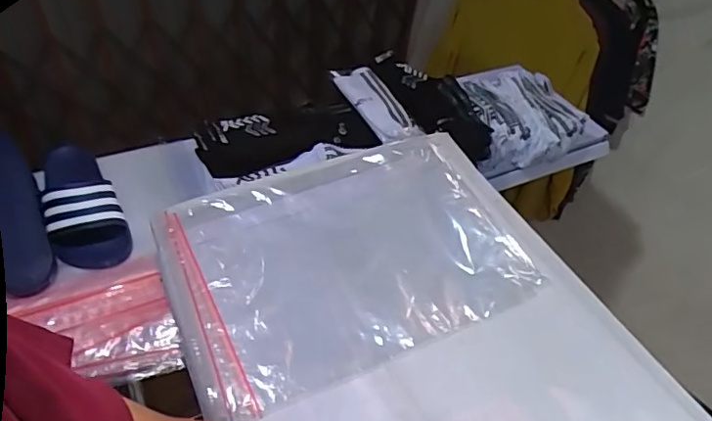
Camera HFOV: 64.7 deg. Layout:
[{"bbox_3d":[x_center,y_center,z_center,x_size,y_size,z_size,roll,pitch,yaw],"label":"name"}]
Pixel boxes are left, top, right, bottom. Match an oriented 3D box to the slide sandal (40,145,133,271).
[{"bbox_3d":[-0.405,-0.022,0.817,0.093,0.073,0.237,-19,50,-23],"label":"slide sandal"}]

